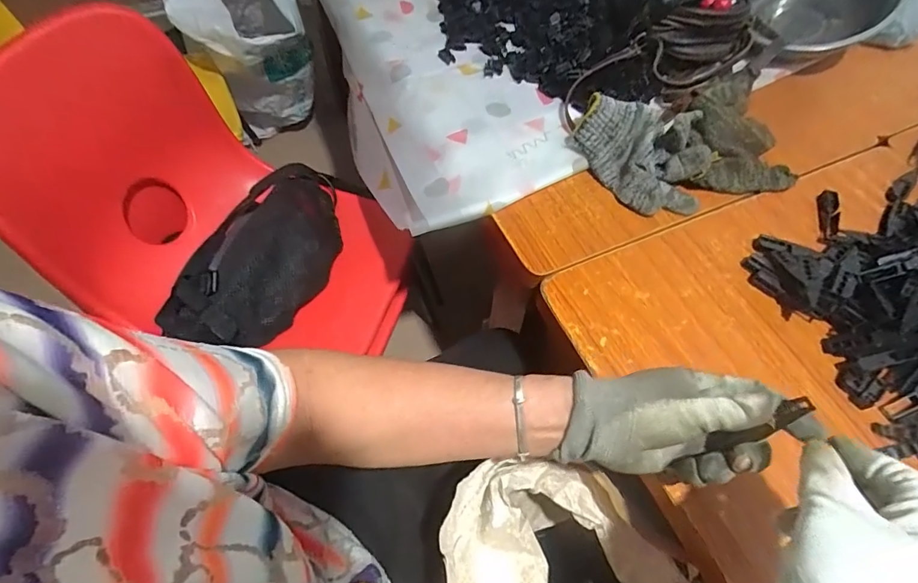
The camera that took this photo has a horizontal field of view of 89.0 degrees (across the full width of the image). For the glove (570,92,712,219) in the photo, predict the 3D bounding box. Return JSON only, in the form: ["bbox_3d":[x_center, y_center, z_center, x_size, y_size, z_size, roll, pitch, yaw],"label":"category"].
[{"bbox_3d":[0.214,-0.160,0.522,0.118,0.049,0.153,-29,64,-17],"label":"glove"}]

